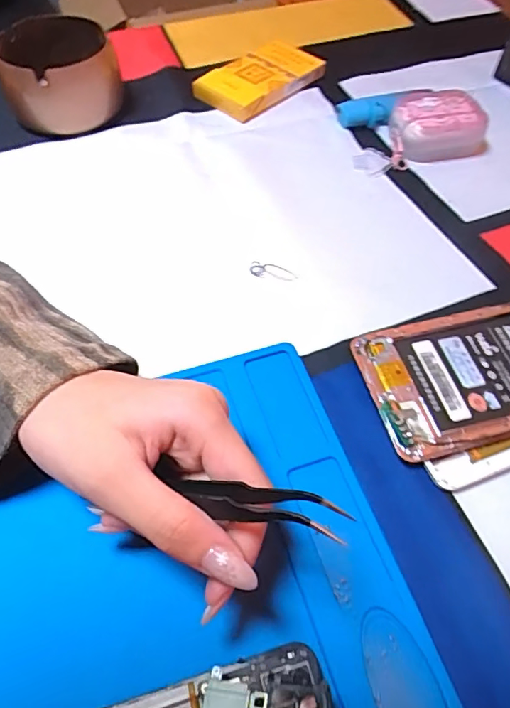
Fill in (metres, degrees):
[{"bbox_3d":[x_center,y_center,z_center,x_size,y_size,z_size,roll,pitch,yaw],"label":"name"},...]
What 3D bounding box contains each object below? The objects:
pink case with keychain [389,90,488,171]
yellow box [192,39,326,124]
[{"bbox_3d":[0.131,-0.171,0.375,0.071,0.029,0.055,-14,58,-10],"label":"pink case with keychain"},{"bbox_3d":[0.003,-0.233,0.423,0.062,0.018,0.106,38,64,22],"label":"yellow box"}]

